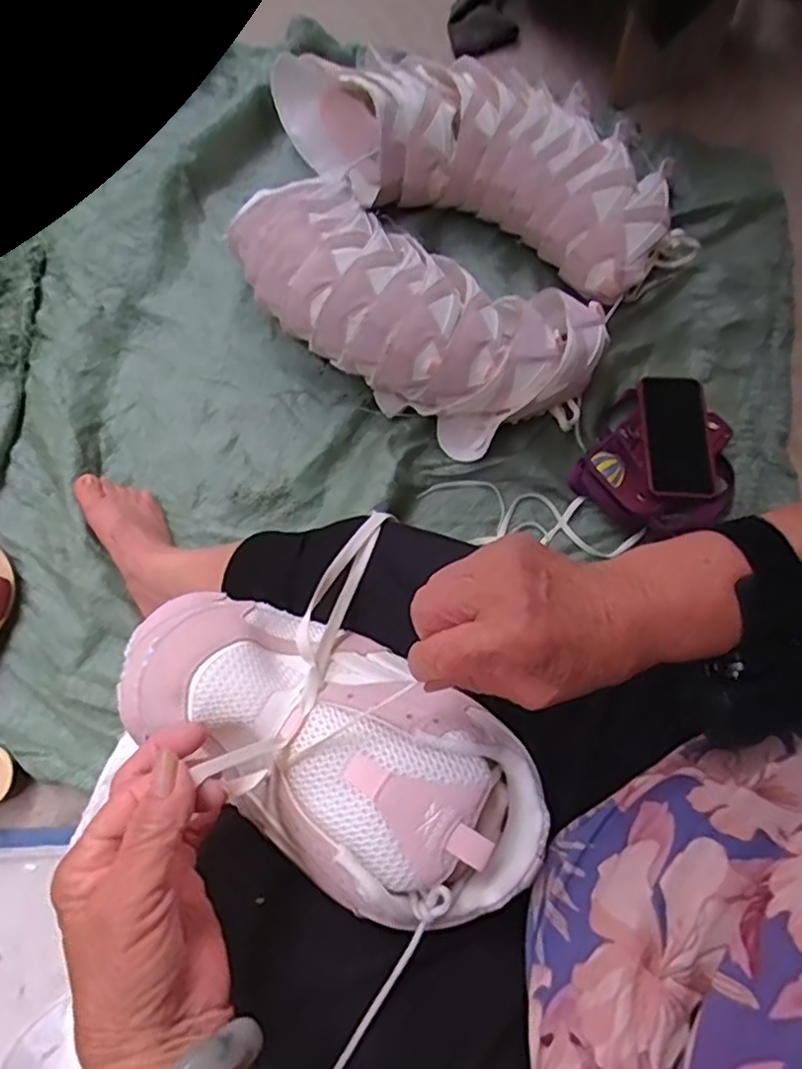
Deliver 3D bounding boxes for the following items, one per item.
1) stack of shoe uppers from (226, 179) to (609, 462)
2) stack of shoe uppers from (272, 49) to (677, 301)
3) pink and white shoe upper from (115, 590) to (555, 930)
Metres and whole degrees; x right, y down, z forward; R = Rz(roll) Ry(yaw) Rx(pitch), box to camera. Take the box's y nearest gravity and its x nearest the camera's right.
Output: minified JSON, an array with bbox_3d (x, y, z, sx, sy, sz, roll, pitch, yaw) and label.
[{"bbox_3d":[0.014,-0.260,0.789,0.447,0.148,0.198,28,74,3],"label":"stack of shoe uppers"},{"bbox_3d":[0.103,-0.517,0.851,0.543,0.146,0.234,28,74,3],"label":"stack of shoe uppers"},{"bbox_3d":[-0.038,0.115,0.362,0.243,0.059,0.112,29,75,9],"label":"pink and white shoe upper"}]

